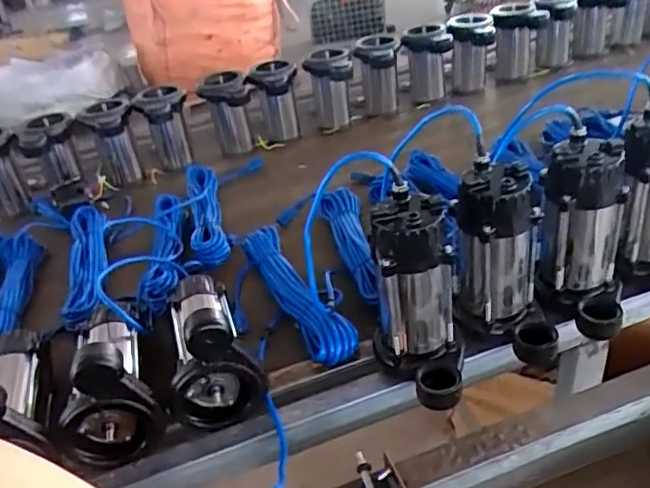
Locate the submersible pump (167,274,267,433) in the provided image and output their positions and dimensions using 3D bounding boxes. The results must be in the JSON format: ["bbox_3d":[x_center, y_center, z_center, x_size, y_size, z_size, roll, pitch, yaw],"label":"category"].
[{"bbox_3d":[-0.174,0.113,0.807,0.113,0.160,0.234,-19,34,-14],"label":"submersible pump"}]

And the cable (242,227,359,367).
[{"bbox_3d":[-0.052,0.072,0.938,0.064,0.053,0.348,-21,35,-17],"label":"cable"}]

